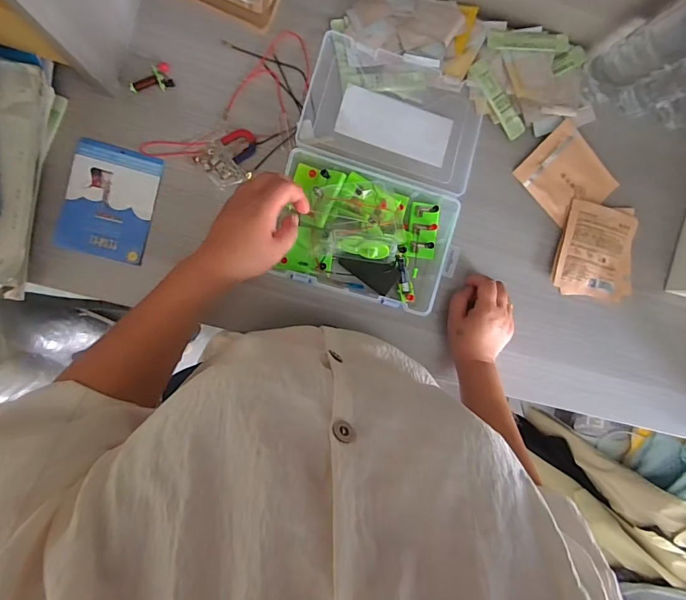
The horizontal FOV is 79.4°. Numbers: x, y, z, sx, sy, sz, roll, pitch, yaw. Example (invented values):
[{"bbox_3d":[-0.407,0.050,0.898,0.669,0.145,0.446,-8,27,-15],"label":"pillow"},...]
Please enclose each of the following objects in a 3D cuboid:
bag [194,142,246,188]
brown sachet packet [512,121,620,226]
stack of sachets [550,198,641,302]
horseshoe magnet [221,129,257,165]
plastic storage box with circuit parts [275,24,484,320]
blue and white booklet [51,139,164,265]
[{"bbox_3d":[-0.156,-0.171,0.531,0.040,0.016,0.062,-42,99,0],"label":"bag"},{"bbox_3d":[0.321,-0.173,0.584,0.102,0.010,0.121,-45,99,0],"label":"brown sachet packet"},{"bbox_3d":[0.365,-0.070,0.596,0.114,0.017,0.130,10,95,-7],"label":"stack of sachets"},{"bbox_3d":[-0.132,-0.203,0.537,0.039,0.009,0.039,-35,99,-1],"label":"horseshoe magnet"},{"bbox_3d":[0.050,-0.161,0.537,0.224,0.055,0.317,11,95,-7],"label":"plastic storage box with circuit parts"},{"bbox_3d":[-0.295,-0.123,0.522,0.104,0.009,0.138,14,95,-8],"label":"blue and white booklet"}]

